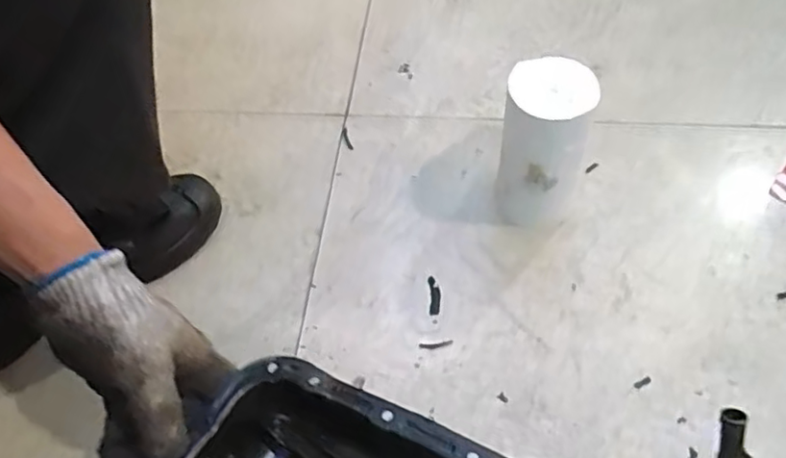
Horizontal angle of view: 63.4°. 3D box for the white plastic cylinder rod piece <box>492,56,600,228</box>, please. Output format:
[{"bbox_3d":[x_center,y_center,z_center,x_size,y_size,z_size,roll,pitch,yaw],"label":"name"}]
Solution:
[{"bbox_3d":[0.133,-0.070,0.569,0.075,0.150,0.074,13,57,13],"label":"white plastic cylinder rod piece"}]

